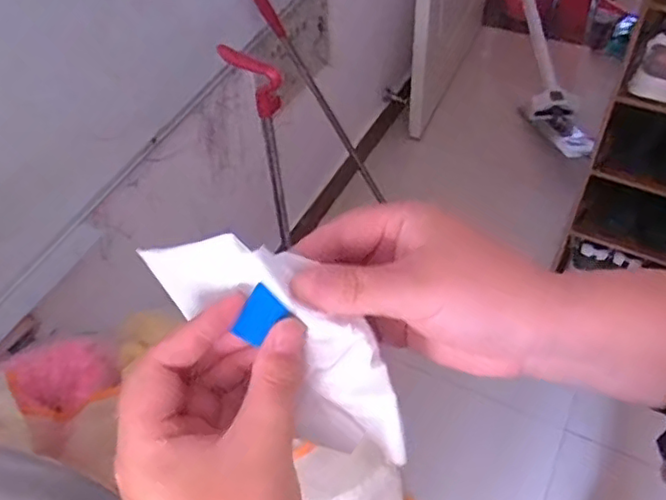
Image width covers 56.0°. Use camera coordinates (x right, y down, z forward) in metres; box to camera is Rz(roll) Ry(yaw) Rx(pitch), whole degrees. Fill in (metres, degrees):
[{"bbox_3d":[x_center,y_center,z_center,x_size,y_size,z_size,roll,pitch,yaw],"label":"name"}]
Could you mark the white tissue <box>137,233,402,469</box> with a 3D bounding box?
[{"bbox_3d":[-0.021,0.038,0.291,0.150,0.070,0.037,41,58,2],"label":"white tissue"}]

